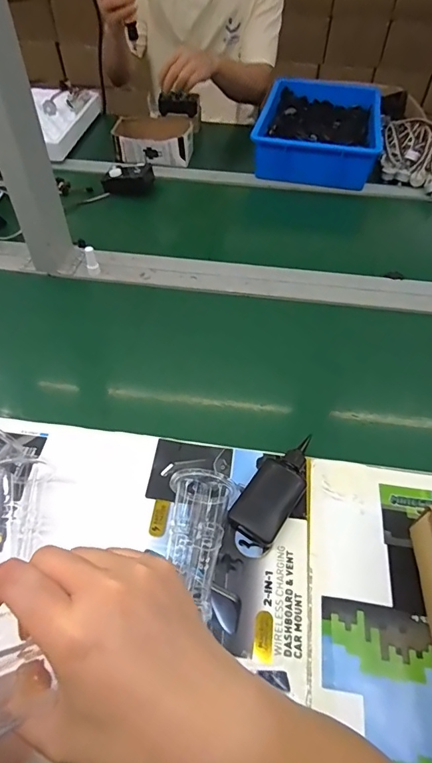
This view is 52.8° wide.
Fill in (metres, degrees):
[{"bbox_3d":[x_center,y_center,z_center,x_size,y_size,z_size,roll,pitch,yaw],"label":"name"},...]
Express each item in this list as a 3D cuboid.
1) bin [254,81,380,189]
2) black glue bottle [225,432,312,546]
[{"bbox_3d":[0.252,-0.624,1.068,0.268,0.083,0.412,11,52,7],"label":"bin"},{"bbox_3d":[0.071,0.118,0.498,0.055,0.021,0.133,30,57,18],"label":"black glue bottle"}]

